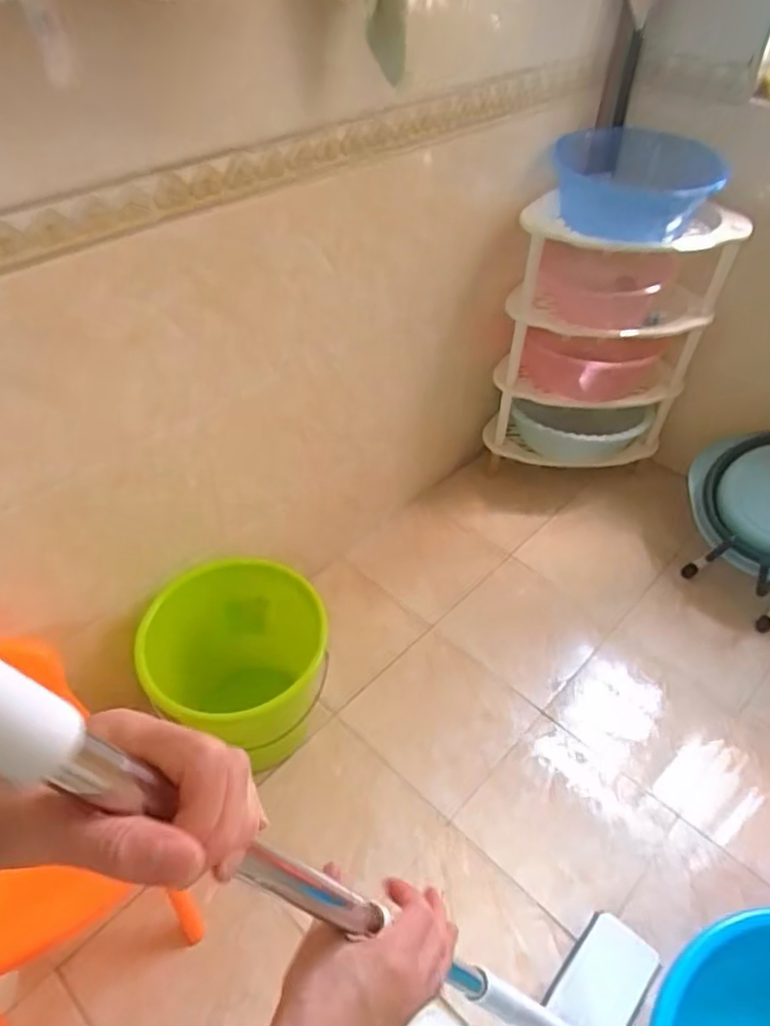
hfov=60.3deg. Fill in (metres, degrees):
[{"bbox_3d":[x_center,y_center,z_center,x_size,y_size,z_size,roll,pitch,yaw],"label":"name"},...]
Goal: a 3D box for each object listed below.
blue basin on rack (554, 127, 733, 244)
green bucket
[{"bbox_3d":[0.522,-0.685,1.398,0.342,0.140,0.291,15,47,12],"label":"blue basin on rack"},{"bbox_3d":[-0.259,0.304,1.218,0.304,0.288,0.320,-3,46,-6],"label":"green bucket"}]

